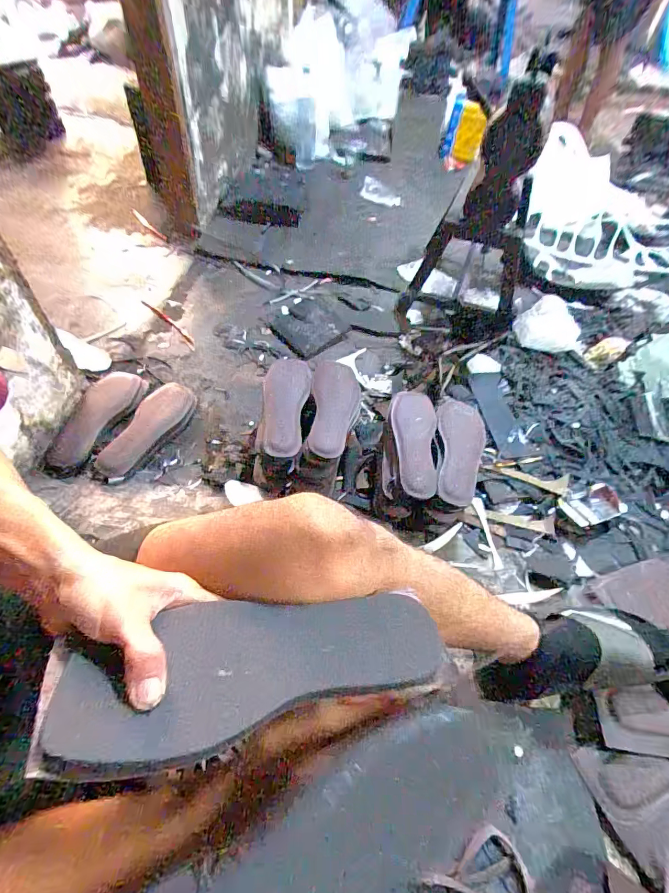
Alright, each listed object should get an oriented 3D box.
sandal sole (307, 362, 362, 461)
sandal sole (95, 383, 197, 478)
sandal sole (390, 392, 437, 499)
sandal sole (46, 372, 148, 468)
[{"bbox_3d":[0.002,-0.079,0.761,0.092,0.026,0.261,2,53,-4],"label":"sandal sole"},{"bbox_3d":[-0.402,-0.041,0.834,0.093,0.028,0.257,22,55,11],"label":"sandal sole"},{"bbox_3d":[0.156,-0.012,0.738,0.084,0.039,0.232,1,54,-5],"label":"sandal sole"},{"bbox_3d":[-0.512,-0.067,0.839,0.111,0.039,0.255,19,54,9],"label":"sandal sole"}]

